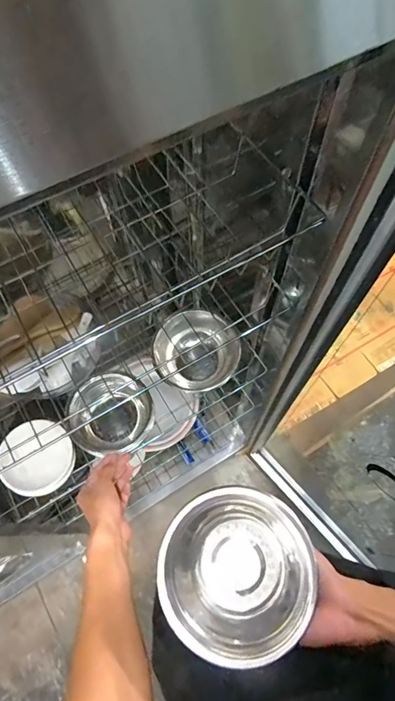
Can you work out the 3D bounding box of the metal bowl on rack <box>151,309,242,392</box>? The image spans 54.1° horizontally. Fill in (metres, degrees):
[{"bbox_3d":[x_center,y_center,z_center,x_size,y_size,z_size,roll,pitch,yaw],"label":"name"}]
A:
[{"bbox_3d":[0.002,0.002,0.780,0.167,0.065,0.166,2,111,4],"label":"metal bowl on rack"}]

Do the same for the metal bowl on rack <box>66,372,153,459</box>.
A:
[{"bbox_3d":[-0.157,0.119,0.714,0.144,0.078,0.122,-19,66,-8],"label":"metal bowl on rack"}]

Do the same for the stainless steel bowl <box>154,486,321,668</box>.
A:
[{"bbox_3d":[0.040,0.222,0.394,0.154,0.056,0.145,0,65,1],"label":"stainless steel bowl"}]

